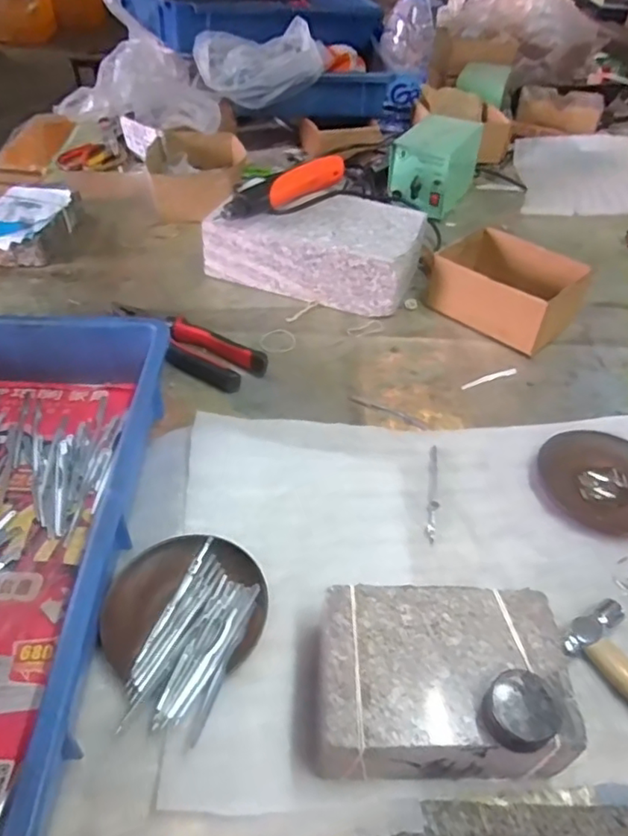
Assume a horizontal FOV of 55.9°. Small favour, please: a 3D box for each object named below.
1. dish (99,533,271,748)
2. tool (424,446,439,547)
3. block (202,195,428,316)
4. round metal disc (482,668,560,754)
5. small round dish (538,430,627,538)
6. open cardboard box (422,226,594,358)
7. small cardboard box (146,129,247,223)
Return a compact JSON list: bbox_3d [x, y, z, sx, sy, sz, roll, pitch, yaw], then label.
[{"bbox_3d":[-0.094,0.141,0.418,0.109,0.016,0.129,22,48,17],"label":"dish"},{"bbox_3d":[0.105,0.065,0.523,0.010,0.006,0.109,10,47,5],"label":"tool"},{"bbox_3d":[0.004,-0.222,0.749,0.252,0.076,0.143,15,46,11],"label":"block"},{"bbox_3d":[0.114,0.164,0.330,0.036,0.023,0.038,2,45,-2],"label":"round metal disc"},{"bbox_3d":[0.263,0.057,0.534,0.106,0.014,0.109,2,45,-2],"label":"small round dish"},{"bbox_3d":[0.226,-0.158,0.702,0.155,0.060,0.122,34,52,27],"label":"open cardboard box"},{"bbox_3d":[-0.173,-0.368,0.893,0.148,0.064,0.156,-9,46,-12],"label":"small cardboard box"}]

